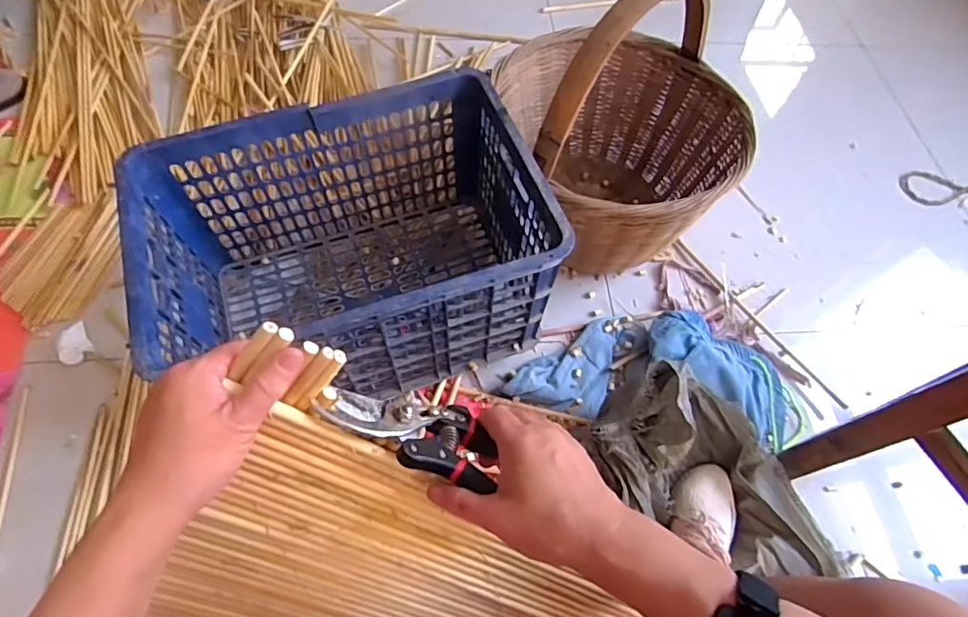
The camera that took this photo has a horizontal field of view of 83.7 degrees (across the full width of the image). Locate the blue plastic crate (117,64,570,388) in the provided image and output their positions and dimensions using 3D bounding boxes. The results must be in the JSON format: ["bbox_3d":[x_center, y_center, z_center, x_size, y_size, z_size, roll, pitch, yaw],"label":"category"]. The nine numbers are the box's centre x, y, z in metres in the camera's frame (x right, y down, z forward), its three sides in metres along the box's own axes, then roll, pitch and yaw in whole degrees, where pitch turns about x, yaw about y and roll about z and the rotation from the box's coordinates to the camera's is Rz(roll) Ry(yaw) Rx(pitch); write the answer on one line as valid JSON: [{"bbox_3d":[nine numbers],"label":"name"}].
[{"bbox_3d":[-0.187,-0.072,0.776,0.491,0.293,0.342,-16,64,-13],"label":"blue plastic crate"}]

